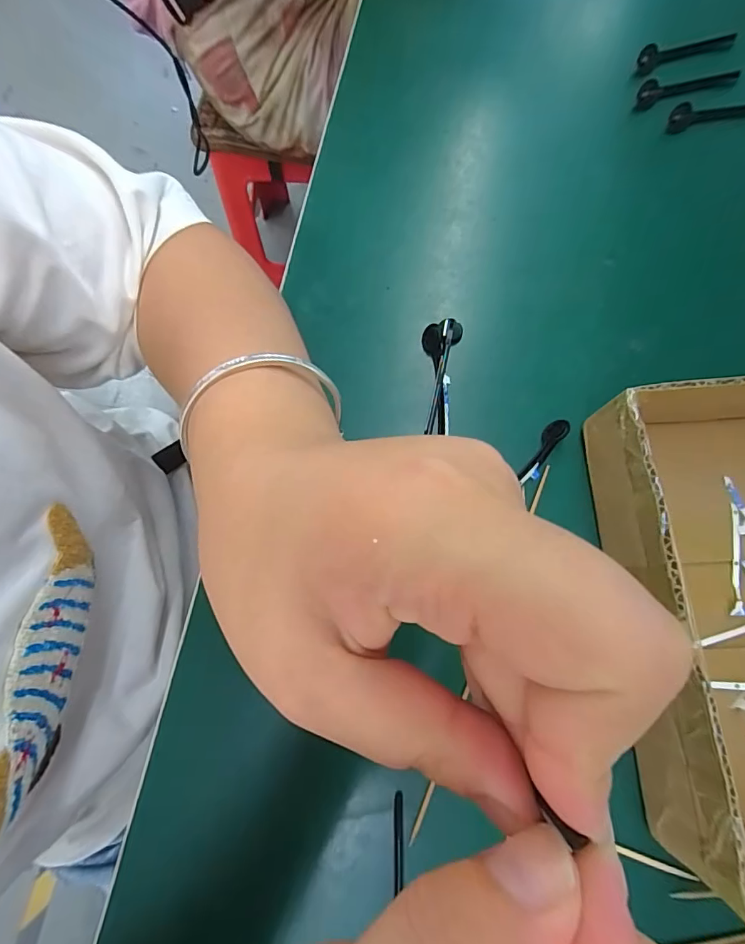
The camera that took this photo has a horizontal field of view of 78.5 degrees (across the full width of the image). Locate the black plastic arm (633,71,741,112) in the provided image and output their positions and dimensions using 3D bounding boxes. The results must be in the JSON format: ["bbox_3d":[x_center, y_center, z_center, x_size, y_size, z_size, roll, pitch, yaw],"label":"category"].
[{"bbox_3d":[0.211,-0.256,0.304,0.069,0.014,0.010,-12,76,-1],"label":"black plastic arm"}]

